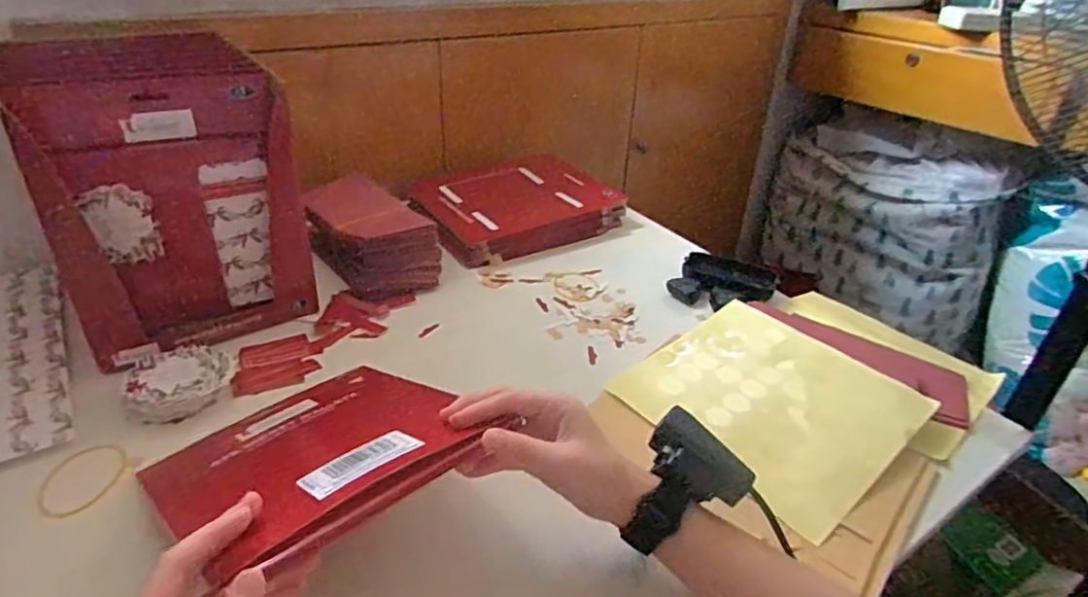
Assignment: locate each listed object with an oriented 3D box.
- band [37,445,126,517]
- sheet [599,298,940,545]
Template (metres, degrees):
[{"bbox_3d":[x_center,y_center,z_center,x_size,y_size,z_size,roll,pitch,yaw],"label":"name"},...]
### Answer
[{"bbox_3d":[-0.348,0.136,0.466,0.058,0.006,0.061,-21,39,-31],"label":"band"},{"bbox_3d":[0.211,0.092,0.580,0.208,0.011,0.221,-30,44,-29],"label":"sheet"}]

